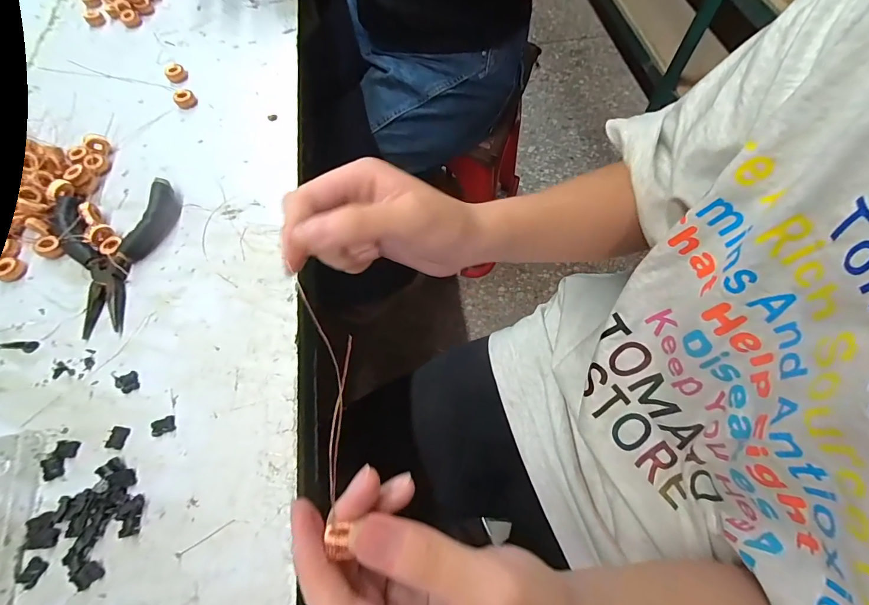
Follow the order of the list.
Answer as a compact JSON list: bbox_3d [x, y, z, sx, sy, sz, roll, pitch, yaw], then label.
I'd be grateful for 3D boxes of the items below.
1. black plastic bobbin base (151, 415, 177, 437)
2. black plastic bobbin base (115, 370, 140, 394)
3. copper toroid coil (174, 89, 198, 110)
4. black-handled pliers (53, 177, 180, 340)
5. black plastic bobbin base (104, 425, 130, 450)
[{"bbox_3d":[-0.169,0.077,0.240,0.013,0.004,0.010,-21,67,-10],"label":"black plastic bobbin base"},{"bbox_3d":[-0.203,0.053,0.254,0.015,0.005,0.014,-27,66,-11],"label":"black plastic bobbin base"},{"bbox_3d":[-0.243,-0.198,0.375,0.019,0.009,0.020,-1,64,1],"label":"copper toroid coil"},{"bbox_3d":[-0.241,-0.037,0.290,0.088,0.017,0.119,-14,64,-5],"label":"black-handled pliers"},{"bbox_3d":[-0.197,0.083,0.239,0.014,0.004,0.013,6,64,5],"label":"black plastic bobbin base"}]

